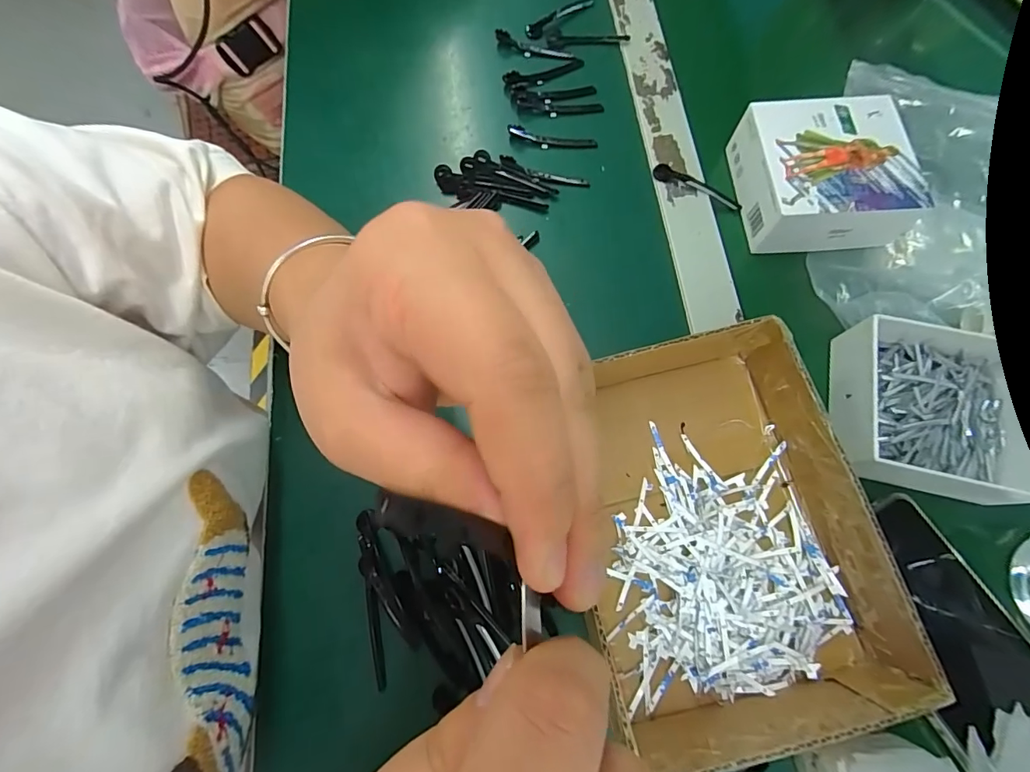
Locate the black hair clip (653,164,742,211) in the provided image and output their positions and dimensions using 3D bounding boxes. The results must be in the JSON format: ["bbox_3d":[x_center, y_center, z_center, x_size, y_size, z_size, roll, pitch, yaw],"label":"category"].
[{"bbox_3d":[0.147,-0.160,0.371,0.075,0.004,0.013,26,75,8],"label":"black hair clip"}]

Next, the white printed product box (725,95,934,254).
[{"bbox_3d":[0.232,-0.161,0.348,0.109,0.039,0.101,-3,73,0],"label":"white printed product box"}]

